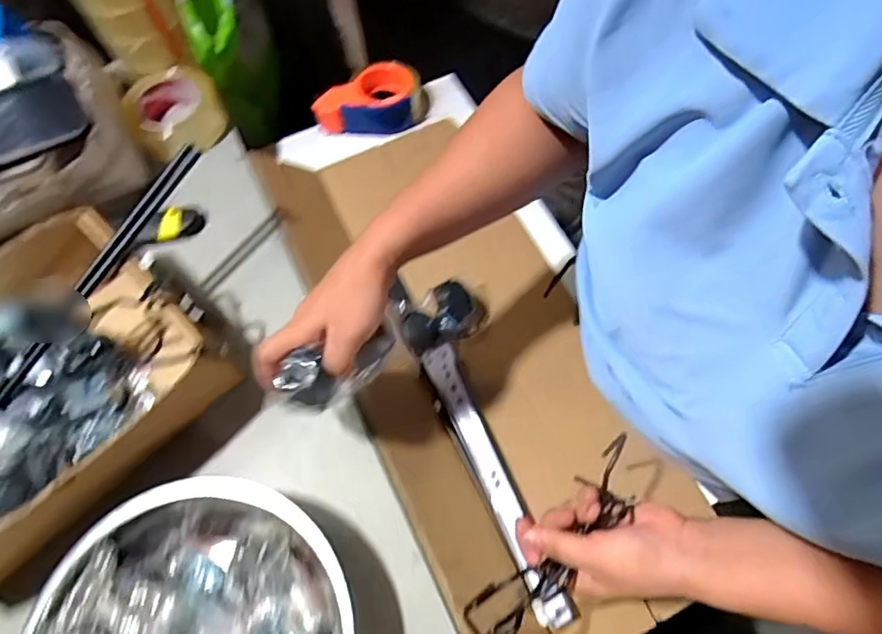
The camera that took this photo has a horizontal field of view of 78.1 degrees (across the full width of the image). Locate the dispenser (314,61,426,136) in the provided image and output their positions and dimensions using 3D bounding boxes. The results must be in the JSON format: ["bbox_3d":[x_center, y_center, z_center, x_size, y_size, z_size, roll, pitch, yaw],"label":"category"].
[{"bbox_3d":[-0.099,-0.311,0.787,0.165,0.055,0.090,-23,68,-8],"label":"dispenser"}]

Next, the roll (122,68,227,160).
[{"bbox_3d":[-0.333,-0.255,0.691,0.110,0.052,0.113,-30,69,-11],"label":"roll"}]

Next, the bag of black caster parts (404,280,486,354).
[{"bbox_3d":[0.003,0.000,0.641,0.109,0.043,0.058,-31,69,-11],"label":"bag of black caster parts"}]

